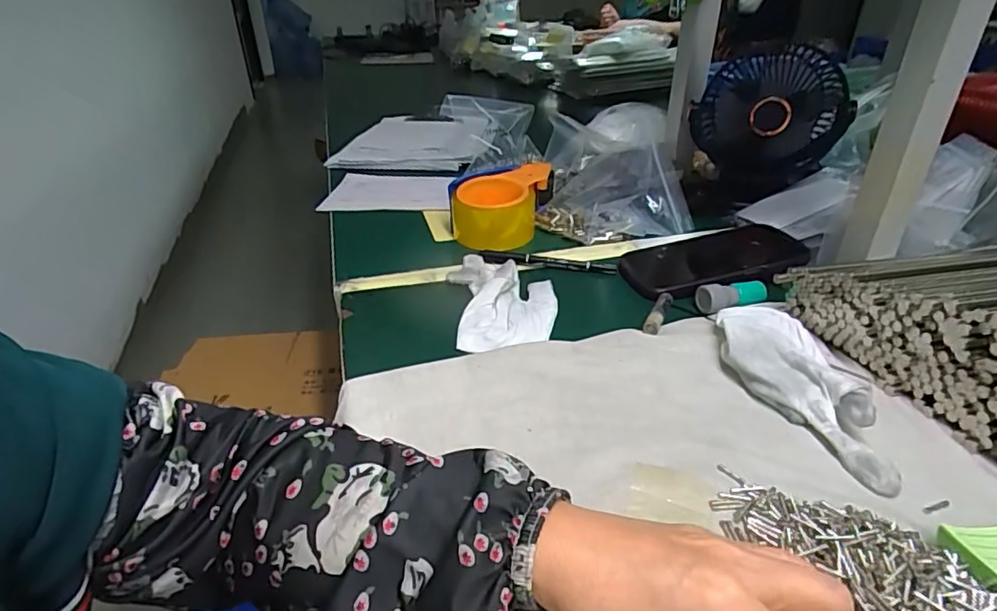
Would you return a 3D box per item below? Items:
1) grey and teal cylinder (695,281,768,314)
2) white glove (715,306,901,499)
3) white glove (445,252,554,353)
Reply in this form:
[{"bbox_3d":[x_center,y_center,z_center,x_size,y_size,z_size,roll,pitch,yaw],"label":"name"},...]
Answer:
[{"bbox_3d":[0.210,-0.009,0.493,0.063,0.021,0.025,-9,34,-14],"label":"grey and teal cylinder"},{"bbox_3d":[0.205,0.053,0.386,0.070,0.030,0.164,3,33,5],"label":"white glove"},{"bbox_3d":[0.004,-0.010,0.499,0.091,0.014,0.148,-5,33,-7],"label":"white glove"}]

